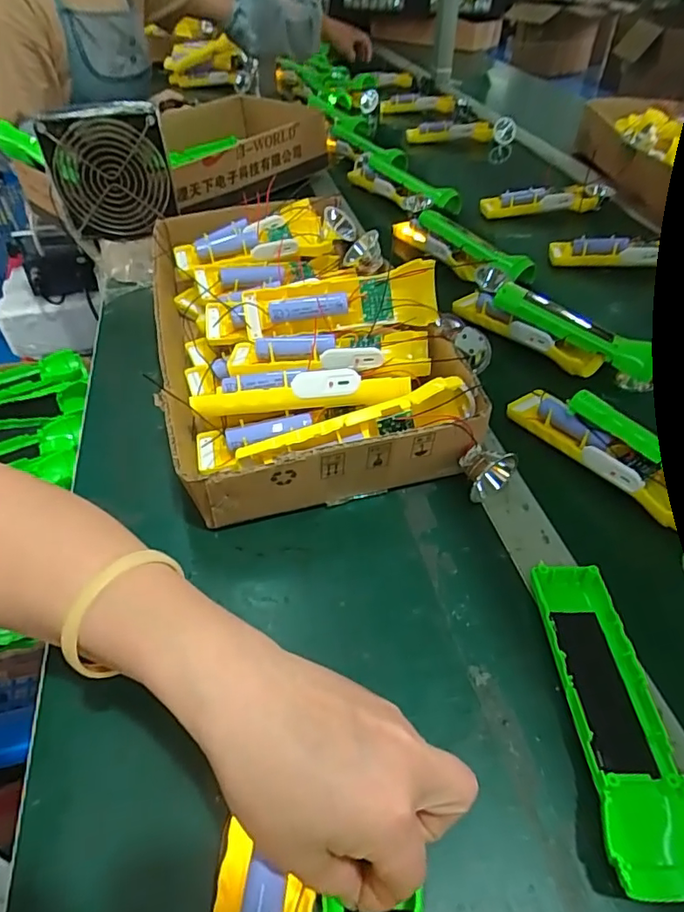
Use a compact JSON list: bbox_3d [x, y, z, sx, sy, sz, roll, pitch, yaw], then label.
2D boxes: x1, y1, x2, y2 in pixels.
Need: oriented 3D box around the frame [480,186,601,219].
[{"bbox_3d":[0.298,-0.382,0.812,0.170,0.036,0.027,-6,45,-5],"label":"frame"}]

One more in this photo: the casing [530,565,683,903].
[{"bbox_3d":[0.142,0.131,0.291,0.048,0.026,0.162,-1,45,1],"label":"casing"}]

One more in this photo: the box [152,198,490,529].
[{"bbox_3d":[-0.052,-0.132,0.511,0.230,0.088,0.415,-11,46,-10],"label":"box"}]

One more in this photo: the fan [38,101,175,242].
[{"bbox_3d":[-0.247,-0.296,0.598,0.120,0.141,0.034,-14,46,-12],"label":"fan"}]

